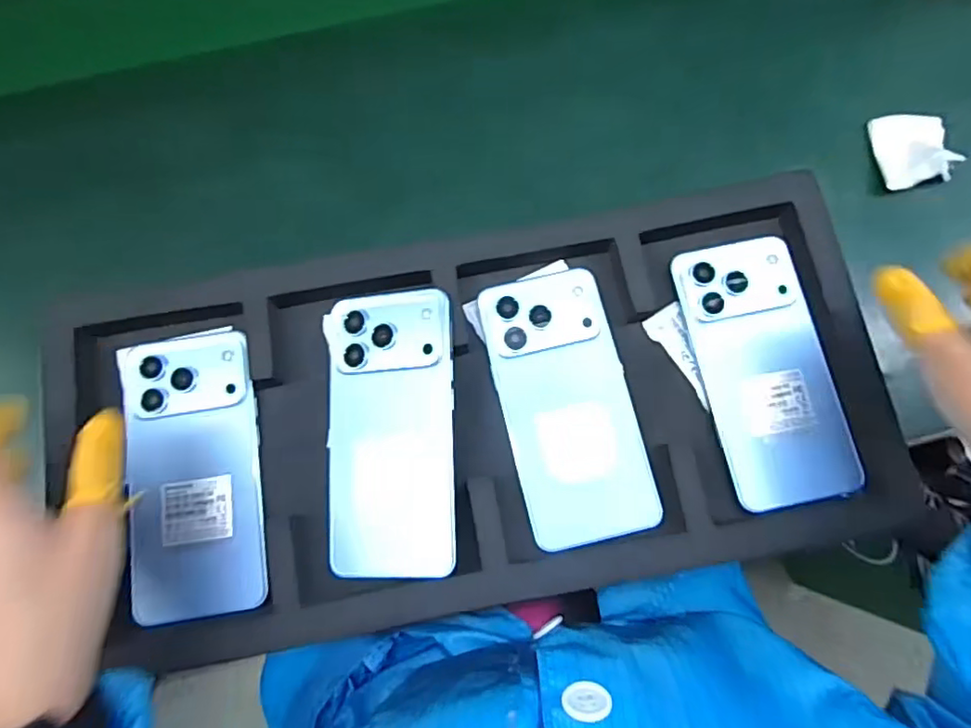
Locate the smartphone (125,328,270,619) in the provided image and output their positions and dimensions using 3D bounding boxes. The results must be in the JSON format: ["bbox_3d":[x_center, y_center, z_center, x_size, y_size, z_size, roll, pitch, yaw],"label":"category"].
[{"bbox_3d":[-0.174,0.064,0.363,0.076,0.015,0.165,-11,77,-2],"label":"smartphone"}]

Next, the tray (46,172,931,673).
[{"bbox_3d":[-0.004,0.026,0.354,0.470,0.020,0.216,-9,76,-3],"label":"tray"}]

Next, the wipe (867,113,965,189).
[{"bbox_3d":[0.294,-0.148,0.407,0.049,0.023,0.060,4,76,1],"label":"wipe"}]

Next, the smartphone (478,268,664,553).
[{"bbox_3d":[0.049,0.024,0.365,0.076,0.010,0.162,-13,77,-3],"label":"smartphone"}]

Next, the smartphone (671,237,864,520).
[{"bbox_3d":[0.172,0.002,0.370,0.077,0.009,0.163,-11,77,-2],"label":"smartphone"}]

